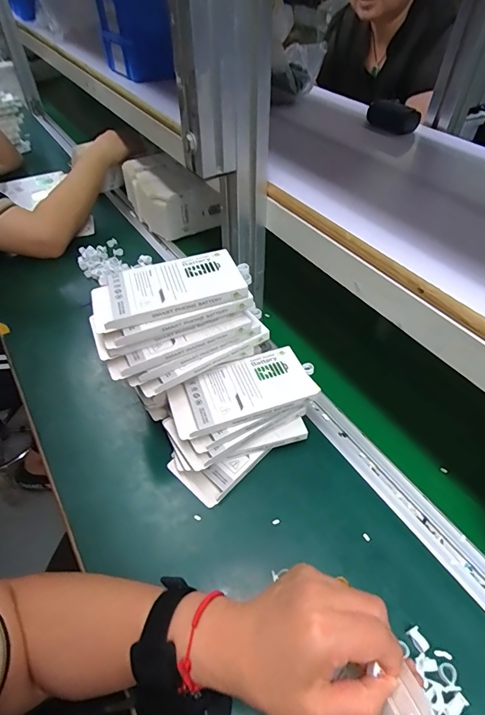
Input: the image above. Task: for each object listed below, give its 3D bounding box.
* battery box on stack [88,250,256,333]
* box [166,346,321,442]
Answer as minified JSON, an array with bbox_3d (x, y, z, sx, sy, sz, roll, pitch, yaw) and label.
[{"bbox_3d":[-0.079,-0.072,0.409,0.153,0.020,0.075,-14,49,-13],"label":"battery box on stack"},{"bbox_3d":[0.001,0.037,0.438,0.159,0.018,0.074,-16,49,-15],"label":"box"}]

